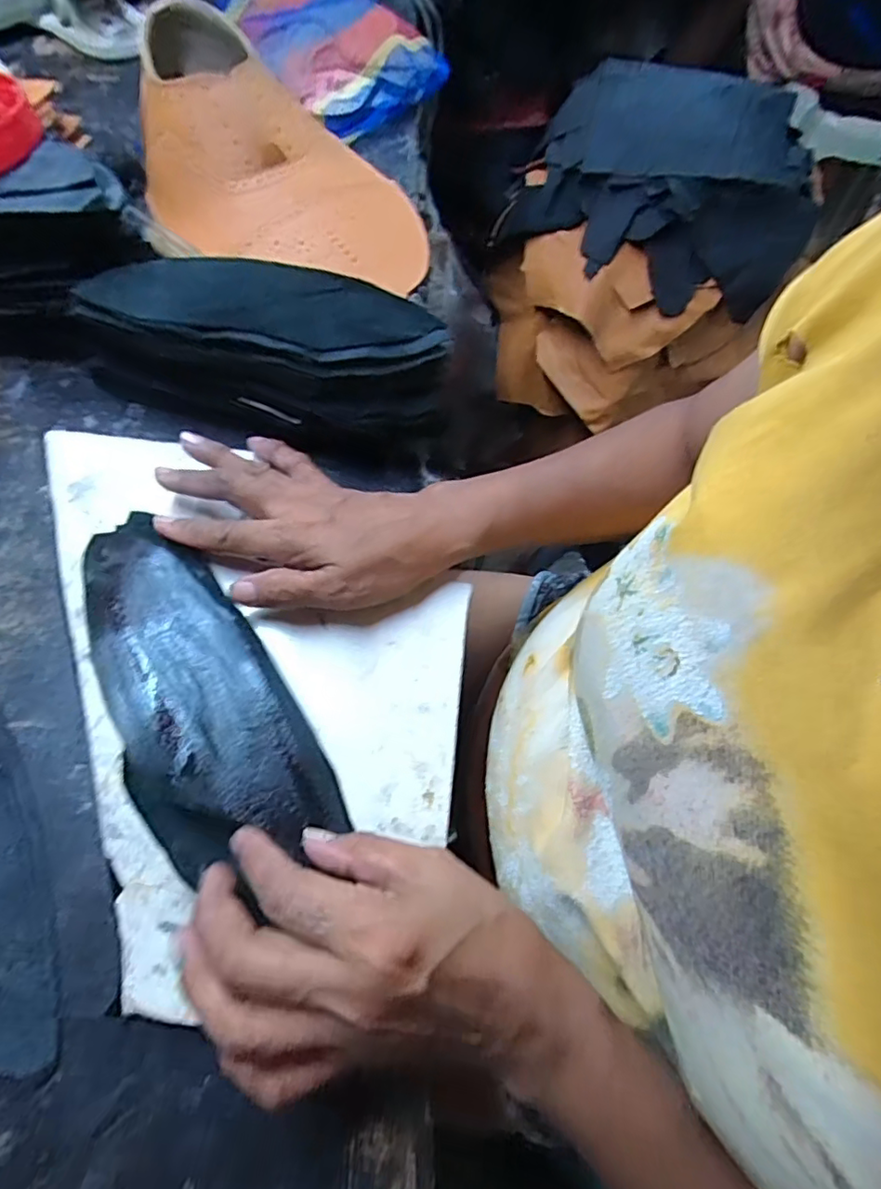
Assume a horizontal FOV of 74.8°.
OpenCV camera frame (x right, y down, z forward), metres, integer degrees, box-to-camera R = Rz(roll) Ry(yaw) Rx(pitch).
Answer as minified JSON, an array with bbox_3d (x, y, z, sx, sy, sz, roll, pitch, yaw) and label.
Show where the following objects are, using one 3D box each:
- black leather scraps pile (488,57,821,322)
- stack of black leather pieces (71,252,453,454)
[{"bbox_3d":[0.329,-0.608,0.847,0.434,0.162,0.287,22,65,7],"label":"black leather scraps pile"},{"bbox_3d":[-0.111,-0.161,0.383,0.229,0.080,0.092,19,64,6],"label":"stack of black leather pieces"}]

